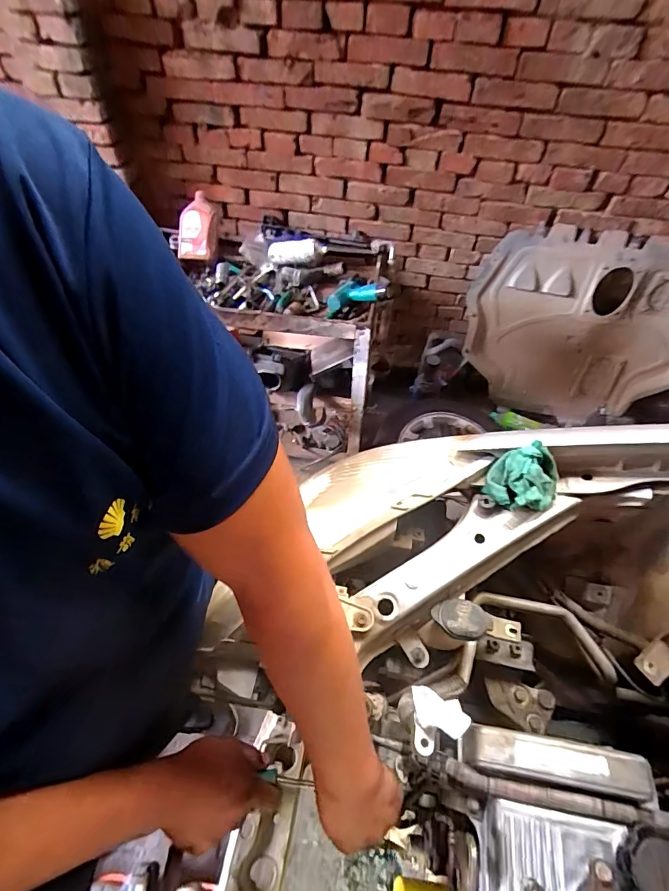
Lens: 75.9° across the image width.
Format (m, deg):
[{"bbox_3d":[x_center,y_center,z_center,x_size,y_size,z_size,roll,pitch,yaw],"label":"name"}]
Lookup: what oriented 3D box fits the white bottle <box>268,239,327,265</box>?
[{"bbox_3d":[-0.122,-0.593,1.326,0.191,0.072,0.057,8,52,25],"label":"white bottle"}]

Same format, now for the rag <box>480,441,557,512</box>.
[{"bbox_3d":[0.227,0.041,0.514,0.080,0.047,0.073,-6,55,-6],"label":"rag"}]

